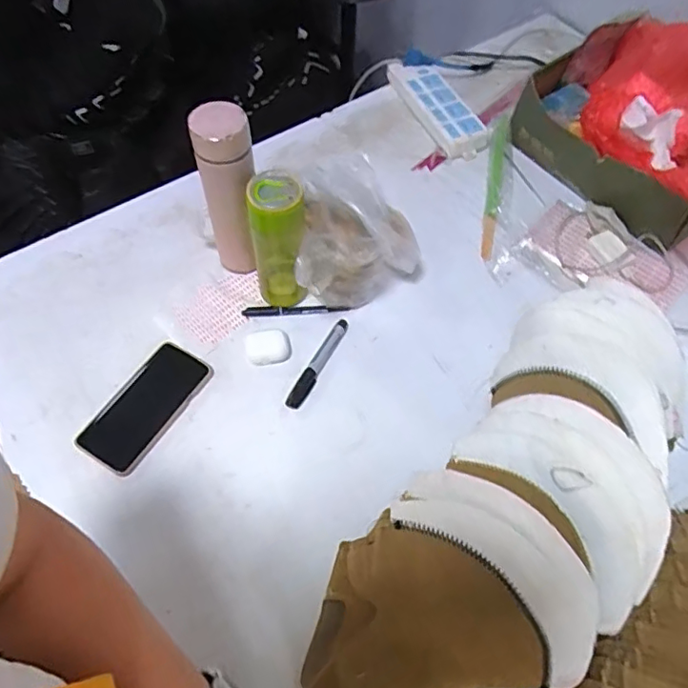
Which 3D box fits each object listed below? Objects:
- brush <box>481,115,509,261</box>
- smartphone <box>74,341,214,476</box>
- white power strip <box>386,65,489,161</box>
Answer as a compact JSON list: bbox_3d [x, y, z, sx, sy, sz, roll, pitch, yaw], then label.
[{"bbox_3d":[0.238,-0.255,0.886,0.025,0.014,0.304,12,60,5],"label":"brush"},{"bbox_3d":[-0.235,0.072,0.667,0.083,0.007,0.165,28,62,14],"label":"smartphone"},{"bbox_3d":[0.159,-0.399,0.947,0.086,0.034,0.218,-19,62,-13],"label":"white power strip"}]

